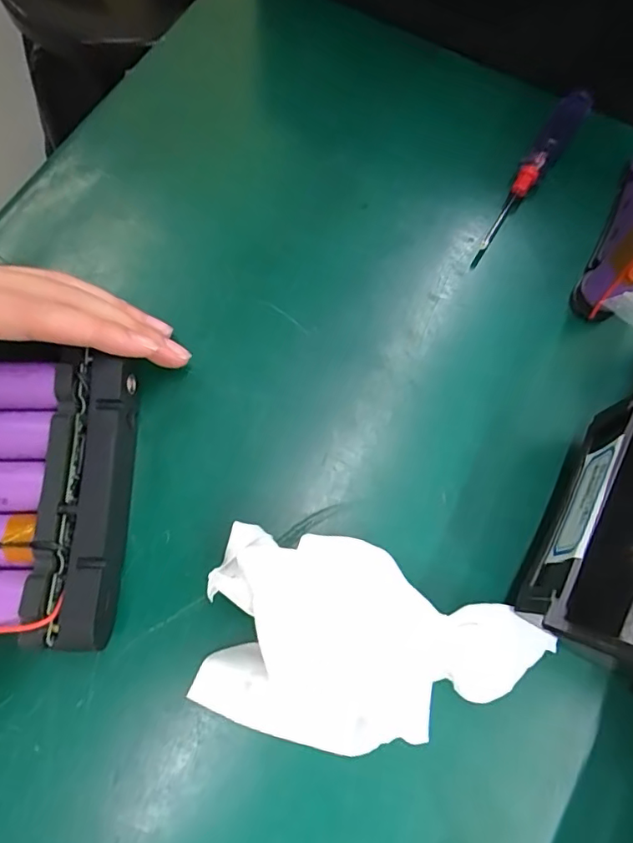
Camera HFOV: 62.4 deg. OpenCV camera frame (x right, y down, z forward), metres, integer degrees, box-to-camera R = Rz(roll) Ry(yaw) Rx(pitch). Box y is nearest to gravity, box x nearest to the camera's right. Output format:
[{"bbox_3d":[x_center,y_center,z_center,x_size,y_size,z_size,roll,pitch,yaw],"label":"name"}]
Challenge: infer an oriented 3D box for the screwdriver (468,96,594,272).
[{"bbox_3d":[0.115,-0.136,0.285,0.015,0.020,0.120,34,74,8],"label":"screwdriver"}]

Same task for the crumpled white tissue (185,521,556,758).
[{"bbox_3d":[0.021,0.091,0.204,0.129,0.024,0.075,14,71,3],"label":"crumpled white tissue"}]

